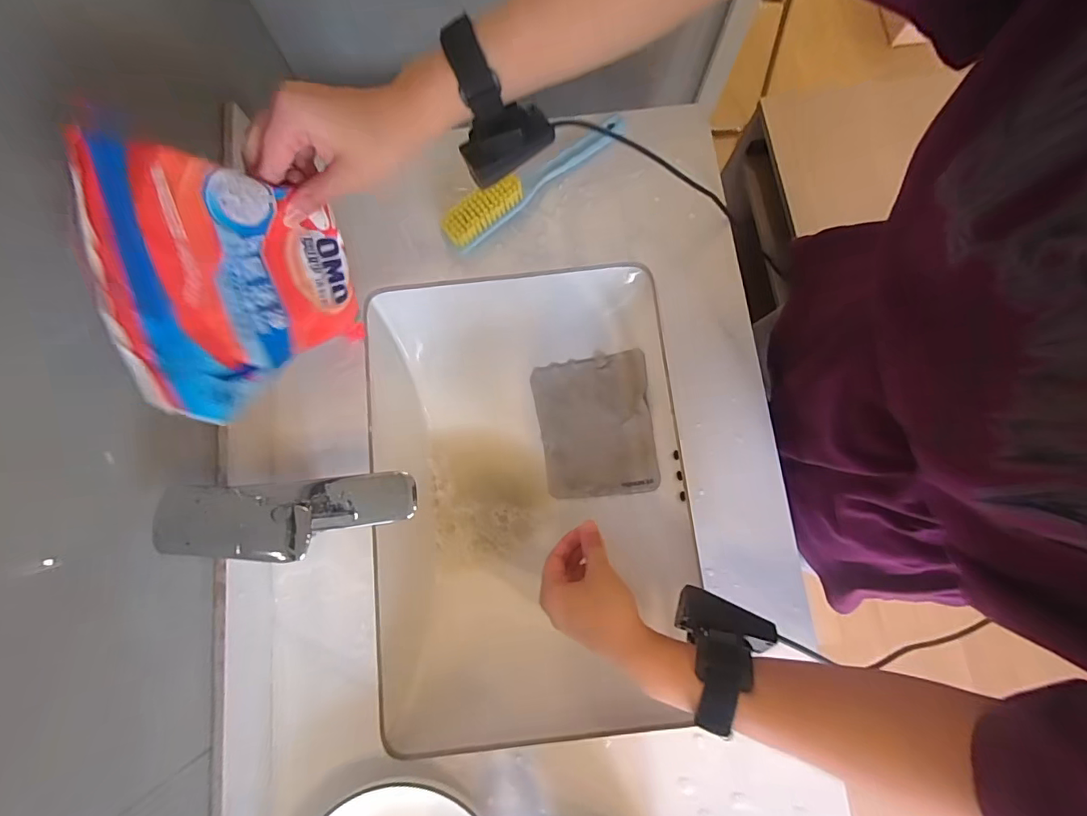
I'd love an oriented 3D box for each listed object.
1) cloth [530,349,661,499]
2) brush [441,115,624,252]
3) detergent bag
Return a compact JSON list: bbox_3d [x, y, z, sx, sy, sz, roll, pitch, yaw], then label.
[{"bbox_3d":[0.061,0.021,0.568,0.143,0.025,0.163,-11,83,32],"label":"cloth"},{"bbox_3d":[-0.008,-0.247,0.503,0.230,0.041,0.033,-38,81,-7],"label":"brush"},{"bbox_3d":[-0.203,-0.096,0.334,0.031,0.188,0.160,4,117,22],"label":"detergent bag"}]

